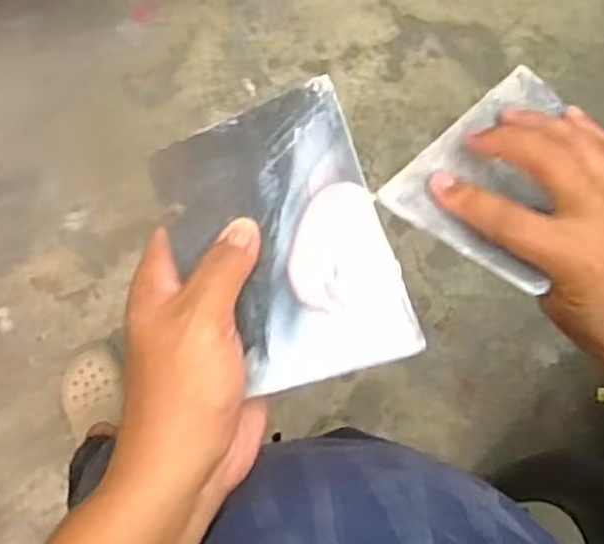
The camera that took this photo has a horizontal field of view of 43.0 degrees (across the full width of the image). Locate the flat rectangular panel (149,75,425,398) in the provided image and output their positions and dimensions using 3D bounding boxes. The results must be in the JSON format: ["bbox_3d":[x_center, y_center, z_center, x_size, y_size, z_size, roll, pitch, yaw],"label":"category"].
[{"bbox_3d":[-0.011,-0.016,0.358,0.094,0.009,0.138,-19,73,4],"label":"flat rectangular panel"}]

